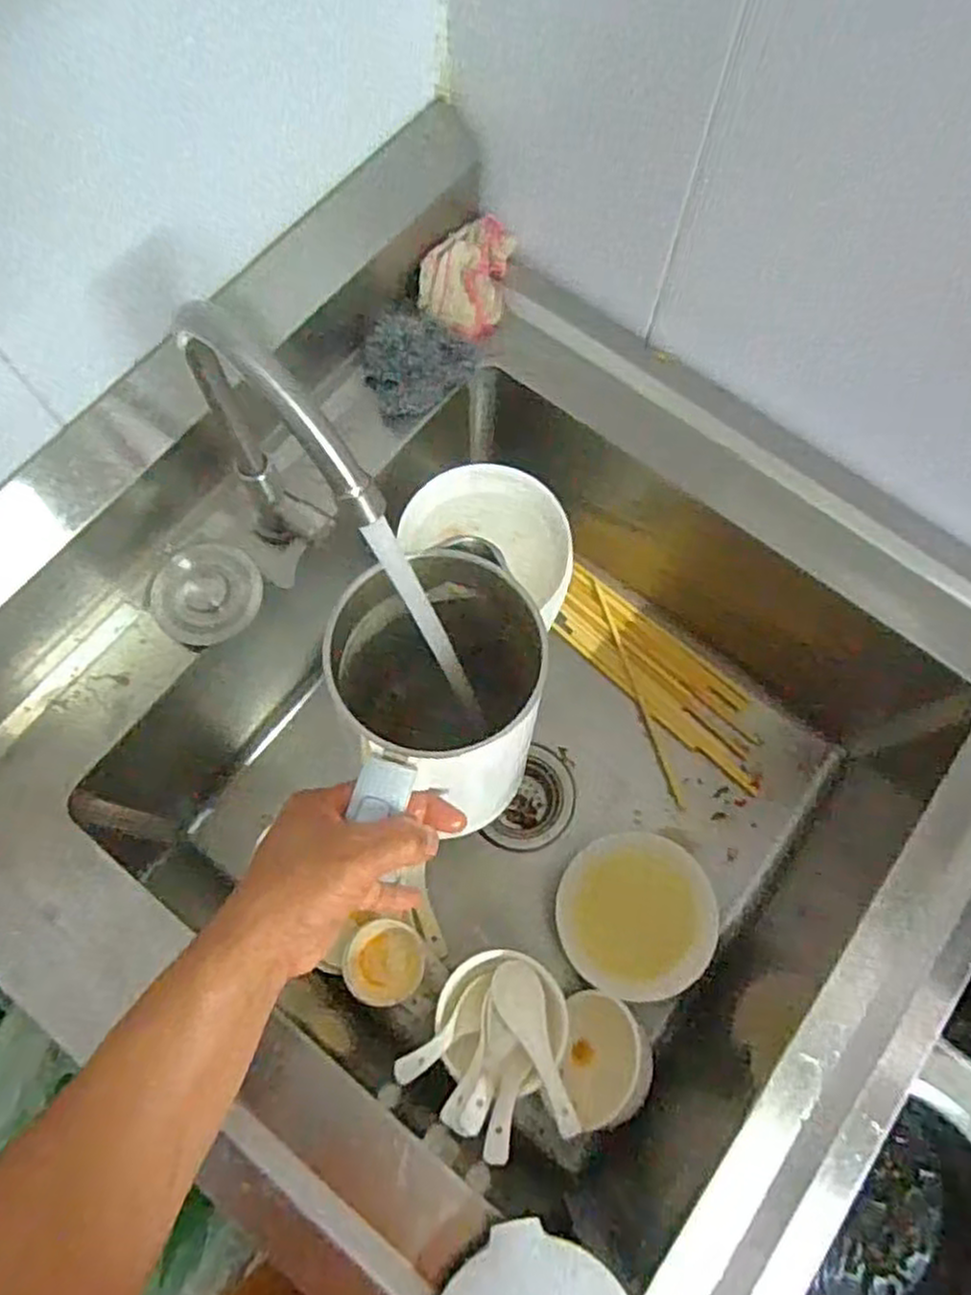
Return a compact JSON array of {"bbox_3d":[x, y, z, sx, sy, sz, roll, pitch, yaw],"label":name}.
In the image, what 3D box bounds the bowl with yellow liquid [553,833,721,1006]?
[{"bbox_3d":[0.144,0.258,0.741,0.141,0.050,0.145,0,71,-1],"label":"bowl with yellow liquid"}]

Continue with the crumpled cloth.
[{"bbox_3d":[-0.017,-0.327,0.672,0.070,0.051,0.094,15,72,4],"label":"crumpled cloth"}]

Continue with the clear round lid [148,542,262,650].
[{"bbox_3d":[-0.212,-0.041,0.583,0.079,0.007,0.072,-42,99,0],"label":"clear round lid"}]

